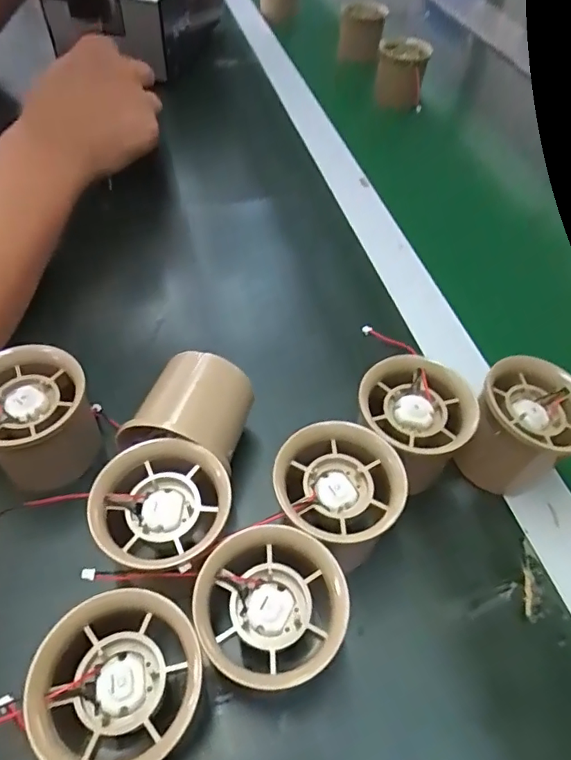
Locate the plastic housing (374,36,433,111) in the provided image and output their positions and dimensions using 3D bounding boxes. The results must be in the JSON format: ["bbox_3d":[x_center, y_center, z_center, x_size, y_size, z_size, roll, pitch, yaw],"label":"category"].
[{"bbox_3d":[0.119,-0.317,0.533,0.055,0.054,0.057,9,50,5],"label":"plastic housing"}]

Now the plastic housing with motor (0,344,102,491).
[{"bbox_3d":[-0.121,0.018,0.250,0.053,0.040,0.058,-35,62,-27],"label":"plastic housing with motor"}]

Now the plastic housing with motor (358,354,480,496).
[{"bbox_3d":[0.064,0.024,0.263,0.052,0.052,0.053,2,52,-3],"label":"plastic housing with motor"}]

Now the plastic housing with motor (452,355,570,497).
[{"bbox_3d":[0.121,0.027,0.265,0.051,0.052,0.054,2,52,-3],"label":"plastic housing with motor"}]

